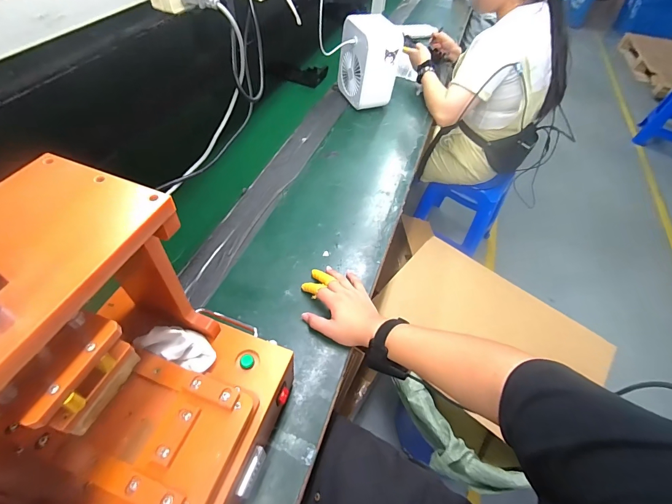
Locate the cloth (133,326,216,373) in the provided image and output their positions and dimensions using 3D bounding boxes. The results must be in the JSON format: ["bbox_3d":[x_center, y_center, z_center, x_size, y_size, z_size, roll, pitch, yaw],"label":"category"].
[{"bbox_3d":[-0.184,0.109,0.402,0.087,0.024,0.040,24,51,-12],"label":"cloth"}]

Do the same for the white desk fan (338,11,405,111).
[{"bbox_3d":[0.093,-0.531,0.985,0.122,0.223,0.150,-17,55,-17],"label":"white desk fan"}]

